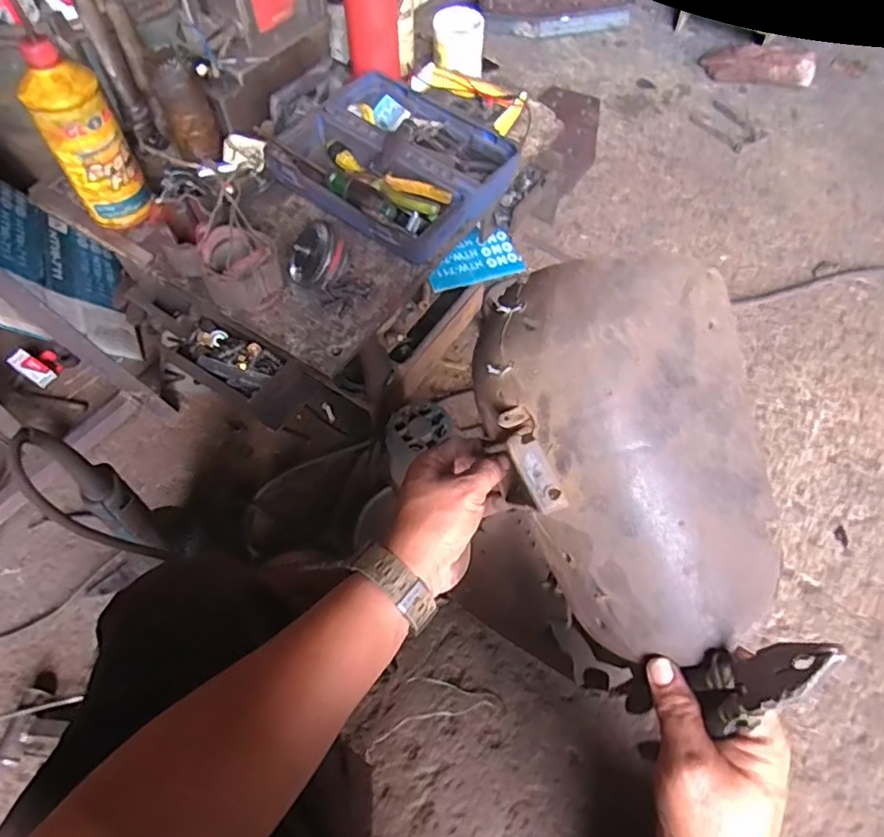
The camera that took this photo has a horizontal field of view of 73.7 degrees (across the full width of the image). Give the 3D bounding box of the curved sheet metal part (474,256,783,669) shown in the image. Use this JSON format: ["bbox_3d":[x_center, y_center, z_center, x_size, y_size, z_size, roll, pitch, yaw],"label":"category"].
[{"bbox_3d":[0.126,0.022,0.402,0.163,0.090,0.254,-19,88,7],"label":"curved sheet metal part"}]

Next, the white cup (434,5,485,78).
[{"bbox_3d":[0.027,-0.613,0.960,0.078,0.070,0.078,0,59,0],"label":"white cup"}]

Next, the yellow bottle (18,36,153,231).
[{"bbox_3d":[-0.434,-0.336,0.727,0.063,0.203,0.075,16,60,9],"label":"yellow bottle"}]

